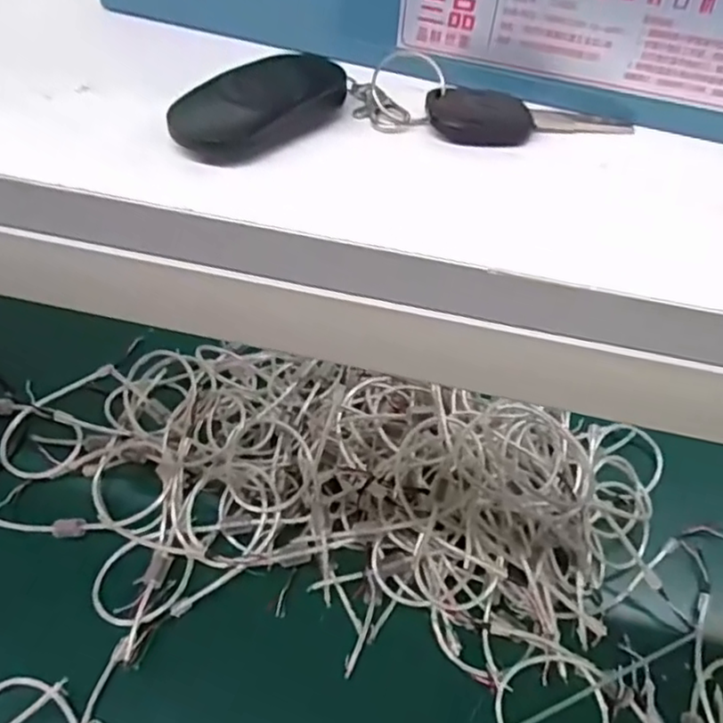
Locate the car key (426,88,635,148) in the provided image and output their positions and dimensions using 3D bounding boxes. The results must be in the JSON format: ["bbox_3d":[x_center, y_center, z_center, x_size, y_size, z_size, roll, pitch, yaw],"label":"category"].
[{"bbox_3d":[0.059,-0.085,0.222,0.072,0.010,0.020,-2,49,-7],"label":"car key"}]

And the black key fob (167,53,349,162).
[{"bbox_3d":[-0.032,-0.084,0.205,0.024,0.014,0.060,33,54,23],"label":"black key fob"}]

